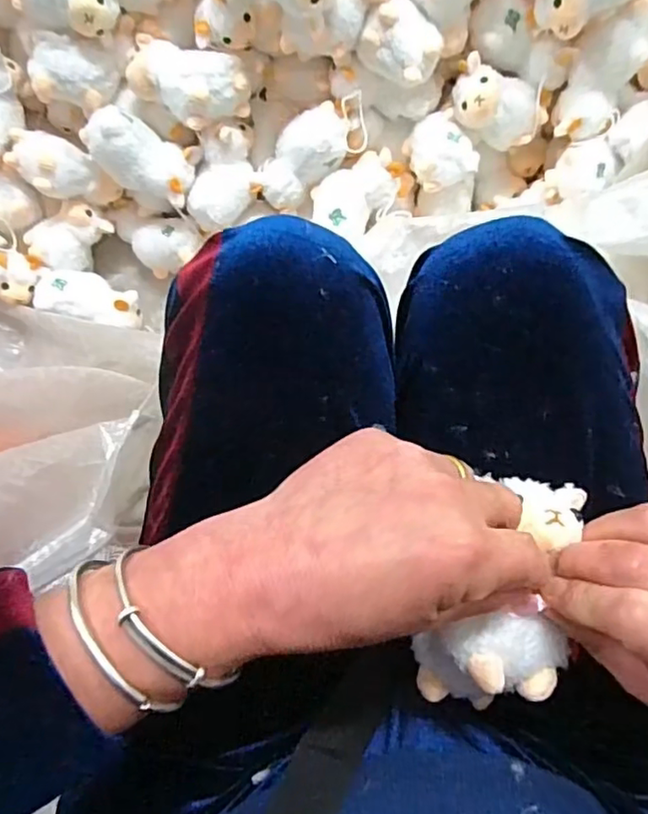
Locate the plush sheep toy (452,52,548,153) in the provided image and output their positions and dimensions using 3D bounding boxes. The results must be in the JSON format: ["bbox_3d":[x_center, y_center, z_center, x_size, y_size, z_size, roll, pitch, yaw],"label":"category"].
[{"bbox_3d":[0.185,-0.316,0.638,0.103,0.051,0.063,19,88,3],"label":"plush sheep toy"}]

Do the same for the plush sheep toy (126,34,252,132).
[{"bbox_3d":[-0.143,-0.343,0.642,0.126,0.054,0.080,18,88,3],"label":"plush sheep toy"}]

